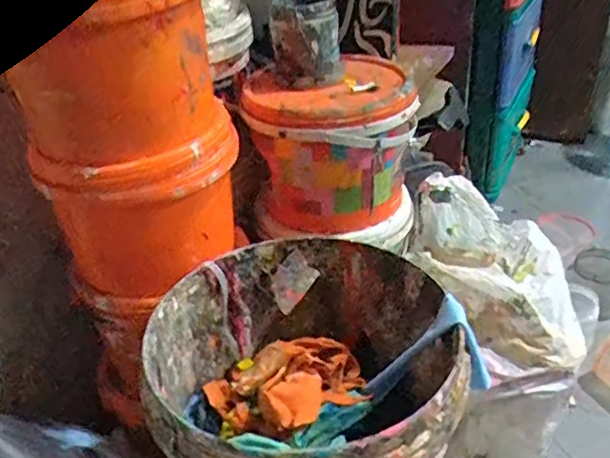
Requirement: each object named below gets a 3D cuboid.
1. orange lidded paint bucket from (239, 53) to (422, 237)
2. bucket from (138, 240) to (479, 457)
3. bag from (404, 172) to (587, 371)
[{"bbox_3d":[0.032,-0.102,0.782,0.190,0.173,0.158,-12,33,-13],"label":"orange lidded paint bucket"},{"bbox_3d":[0.008,0.232,0.672,0.304,0.325,0.293,-2,32,2],"label":"bucket"},{"bbox_3d":[0.248,0.043,0.837,0.157,0.137,0.305,-26,39,-32],"label":"bag"}]

